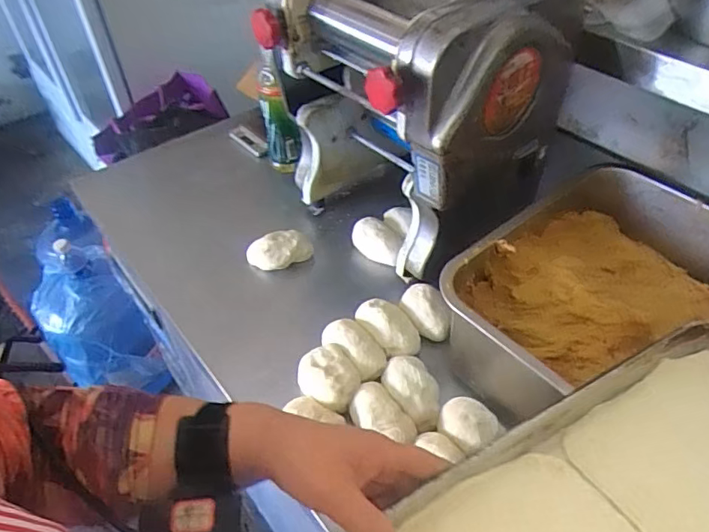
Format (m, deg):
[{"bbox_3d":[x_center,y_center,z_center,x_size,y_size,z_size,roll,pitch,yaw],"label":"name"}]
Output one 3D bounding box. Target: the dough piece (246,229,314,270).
[{"bbox_3d":[-0.113,-0.025,0.765,0.088,0.037,0.062,-26,51,-22],"label":"dough piece"}]

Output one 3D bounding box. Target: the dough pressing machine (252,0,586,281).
[{"bbox_3d":[0.109,-0.245,0.689,0.361,0.397,0.291,-32,53,-27],"label":"dough pressing machine"}]

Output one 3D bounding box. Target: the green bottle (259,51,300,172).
[{"bbox_3d":[-0.126,-0.247,0.868,0.063,0.191,0.048,-8,46,-6],"label":"green bottle"}]

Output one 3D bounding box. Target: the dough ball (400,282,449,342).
[{"bbox_3d":[0.093,0.059,0.677,0.054,0.036,0.084,-22,49,-19],"label":"dough ball"}]

